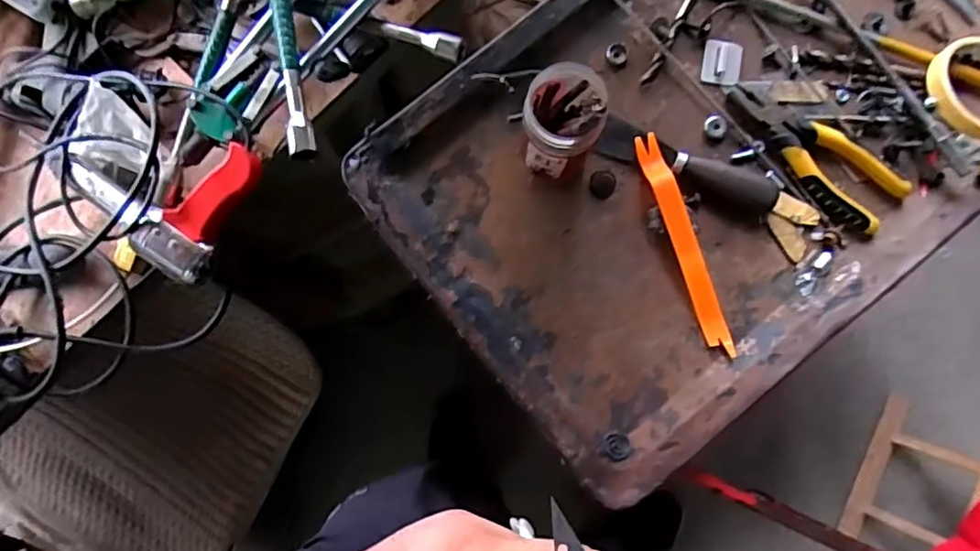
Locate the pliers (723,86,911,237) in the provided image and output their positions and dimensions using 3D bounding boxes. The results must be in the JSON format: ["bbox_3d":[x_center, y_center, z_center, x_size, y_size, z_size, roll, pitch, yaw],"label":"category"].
[{"bbox_3d":[0.280,-0.107,0.533,0.172,0.020,0.064,38,92,3],"label":"pliers"}]

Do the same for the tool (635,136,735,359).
[{"bbox_3d":[0.166,-0.027,0.511,0.021,0.022,0.193,-20,89,3],"label":"tool"}]

